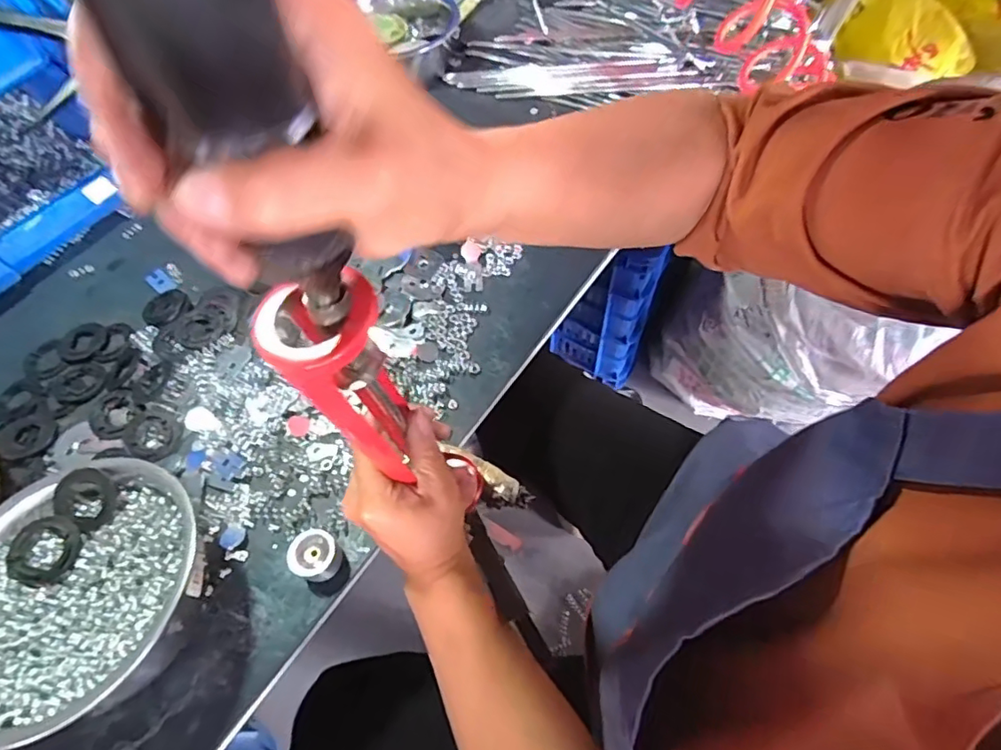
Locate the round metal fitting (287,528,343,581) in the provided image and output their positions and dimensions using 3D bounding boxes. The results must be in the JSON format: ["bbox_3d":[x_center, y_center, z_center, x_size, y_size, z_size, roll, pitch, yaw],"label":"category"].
[{"bbox_3d":[-0.147,0.144,0.439,0.036,0.027,0.033,-1,59,2],"label":"round metal fitting"}]

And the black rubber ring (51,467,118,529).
[{"bbox_3d":[-0.319,0.093,0.422,0.048,0.018,0.041,24,66,6],"label":"black rubber ring"}]

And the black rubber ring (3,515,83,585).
[{"bbox_3d":[-0.338,0.130,0.409,0.048,0.006,0.048,3,69,-8],"label":"black rubber ring"}]

